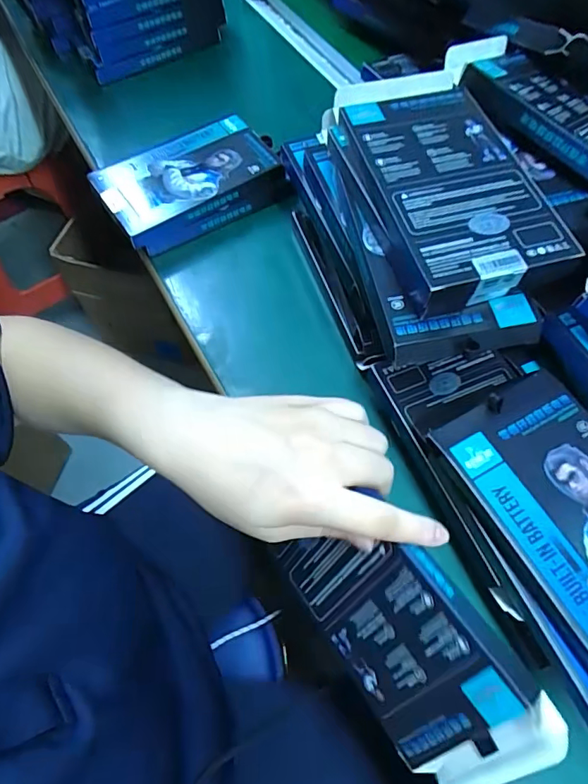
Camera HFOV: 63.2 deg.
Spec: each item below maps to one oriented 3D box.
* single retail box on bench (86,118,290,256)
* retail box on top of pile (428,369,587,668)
[{"bbox_3d":[-0.100,-0.209,0.477,0.174,0.036,0.099,-29,66,-15],"label":"single retail box on bench"},{"bbox_3d":[0.166,0.078,0.272,0.089,0.016,0.178,-25,65,-13],"label":"retail box on top of pile"}]

